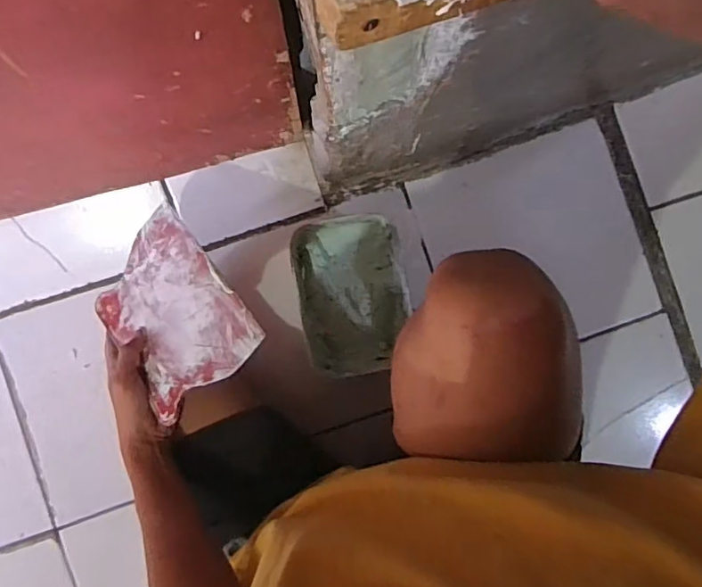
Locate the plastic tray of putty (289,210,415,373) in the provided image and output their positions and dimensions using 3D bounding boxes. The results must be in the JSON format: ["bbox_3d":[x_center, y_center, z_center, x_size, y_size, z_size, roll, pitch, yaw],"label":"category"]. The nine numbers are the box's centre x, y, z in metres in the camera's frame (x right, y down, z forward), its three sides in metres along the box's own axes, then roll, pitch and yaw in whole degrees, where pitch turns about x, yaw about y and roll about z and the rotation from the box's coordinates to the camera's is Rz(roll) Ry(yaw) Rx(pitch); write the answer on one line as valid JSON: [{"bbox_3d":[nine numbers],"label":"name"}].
[{"bbox_3d":[0.004,0.003,0.714,0.138,0.077,0.195,-11,89,-2],"label":"plastic tray of putty"}]

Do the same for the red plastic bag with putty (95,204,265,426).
[{"bbox_3d":[-0.183,0.019,0.551,0.134,0.008,0.206,-49,60,11],"label":"red plastic bag with putty"}]

